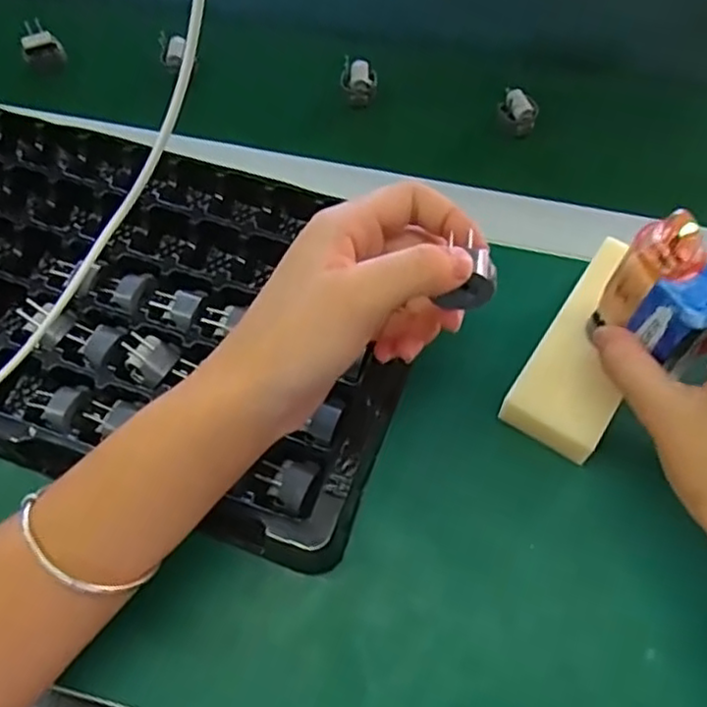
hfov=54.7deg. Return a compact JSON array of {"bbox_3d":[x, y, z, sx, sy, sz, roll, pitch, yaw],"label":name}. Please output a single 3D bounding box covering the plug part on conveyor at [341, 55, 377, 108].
[{"bbox_3d":[0.004,-0.194,0.488,0.025,0.017,0.031,1,64,3],"label":"plug part on conveyor"}]

